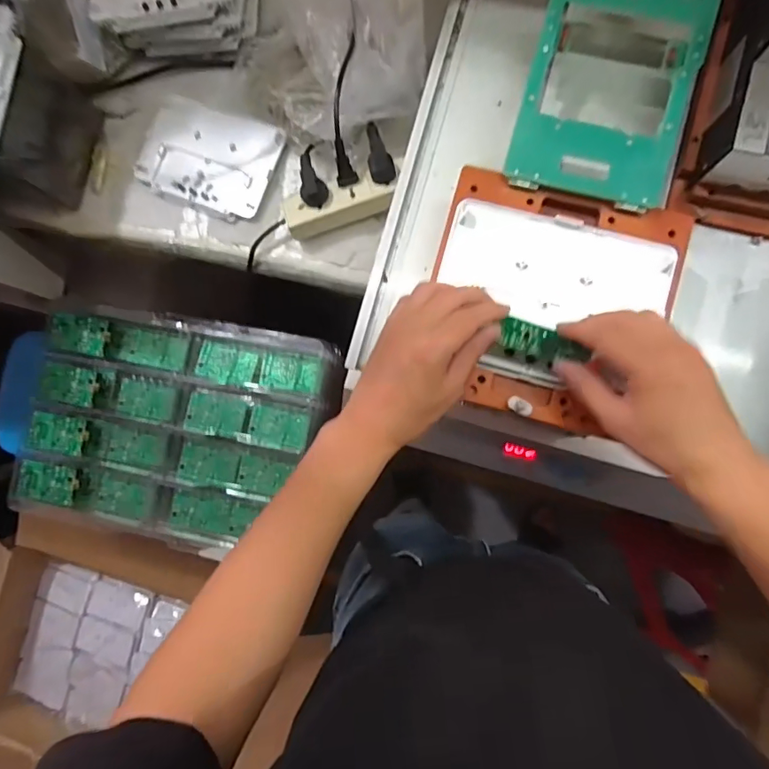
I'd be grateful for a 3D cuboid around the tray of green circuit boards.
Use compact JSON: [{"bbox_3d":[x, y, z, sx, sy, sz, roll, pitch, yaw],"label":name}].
[{"bbox_3d":[-0.360,0.065,0.821,0.533,0.074,0.357,10,87,4],"label":"tray of green circuit boards"}]

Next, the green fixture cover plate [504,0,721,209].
[{"bbox_3d":[0.190,-0.256,0.415,0.134,0.013,0.201,15,87,7],"label":"green fixture cover plate"}]

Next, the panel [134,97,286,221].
[{"bbox_3d":[-0.240,-0.306,0.675,0.183,0.021,0.128,21,88,5],"label":"panel"}]

